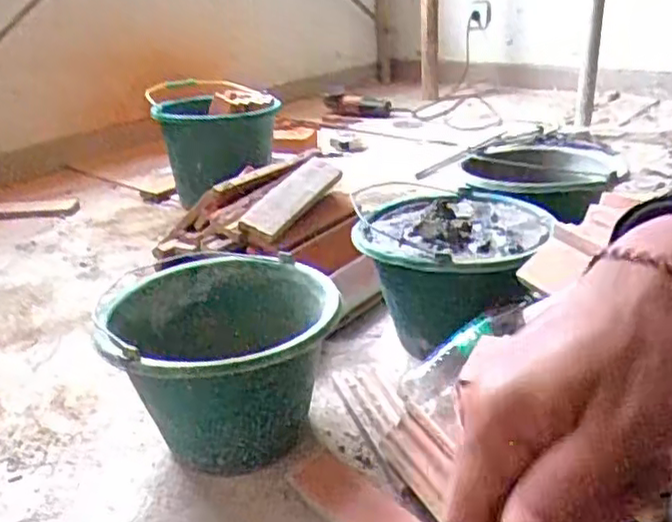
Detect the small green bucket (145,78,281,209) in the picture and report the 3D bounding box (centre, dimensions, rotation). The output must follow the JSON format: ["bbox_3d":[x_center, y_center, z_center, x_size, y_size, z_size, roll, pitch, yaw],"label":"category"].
[{"bbox_3d":[-0.286,-0.300,1.716,0.280,0.260,0.250,-5,25,-4],"label":"small green bucket"}]

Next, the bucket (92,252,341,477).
[{"bbox_3d":[-0.129,0.127,0.831,0.265,0.188,0.268,-3,25,1],"label":"bucket"}]

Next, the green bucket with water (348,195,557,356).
[{"bbox_3d":[0.167,0.026,1.002,0.241,0.186,0.261,-3,25,1],"label":"green bucket with water"}]

